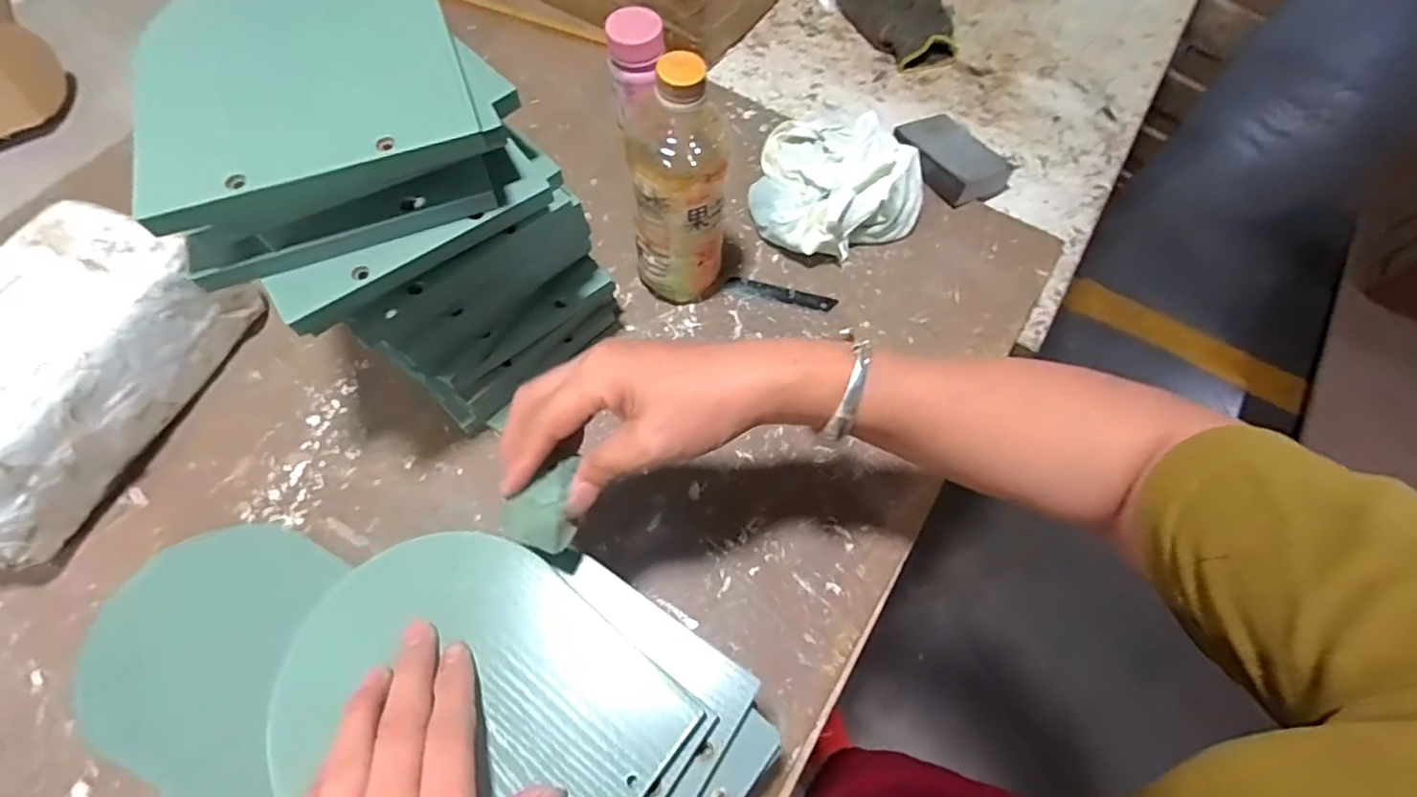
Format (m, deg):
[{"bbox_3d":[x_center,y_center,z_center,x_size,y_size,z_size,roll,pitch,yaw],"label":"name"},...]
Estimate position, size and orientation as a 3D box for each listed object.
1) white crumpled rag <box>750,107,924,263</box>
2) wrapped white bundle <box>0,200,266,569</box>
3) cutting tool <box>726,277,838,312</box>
[{"bbox_3d":[0.119,-0.199,0.563,0.146,0.052,0.160,9,65,3],"label":"white crumpled rag"},{"bbox_3d":[-0.456,-0.011,0.434,0.112,0.113,0.238,21,66,9],"label":"wrapped white bundle"},{"bbox_3d":[0.064,-0.093,0.541,0.095,0.004,0.015,15,65,7],"label":"cutting tool"}]

